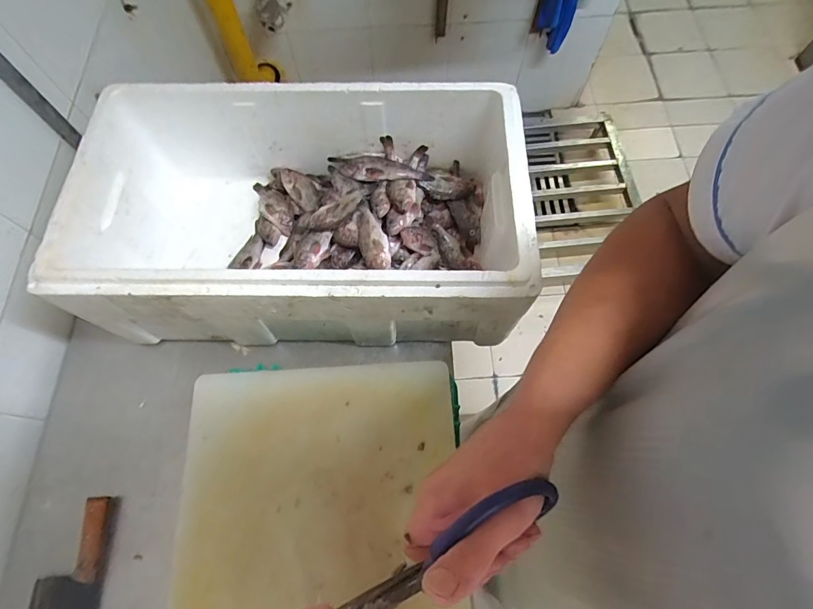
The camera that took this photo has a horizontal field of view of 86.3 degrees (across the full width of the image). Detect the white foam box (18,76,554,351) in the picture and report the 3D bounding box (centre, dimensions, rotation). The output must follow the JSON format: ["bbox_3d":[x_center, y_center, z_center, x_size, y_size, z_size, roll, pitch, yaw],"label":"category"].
[{"bbox_3d":[-0.157,-0.138,0.737,0.668,0.246,0.369,1,68,2],"label":"white foam box"}]

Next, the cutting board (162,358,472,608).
[{"bbox_3d":[-0.114,0.363,0.551,0.376,0.028,0.578,-4,68,0],"label":"cutting board"}]

